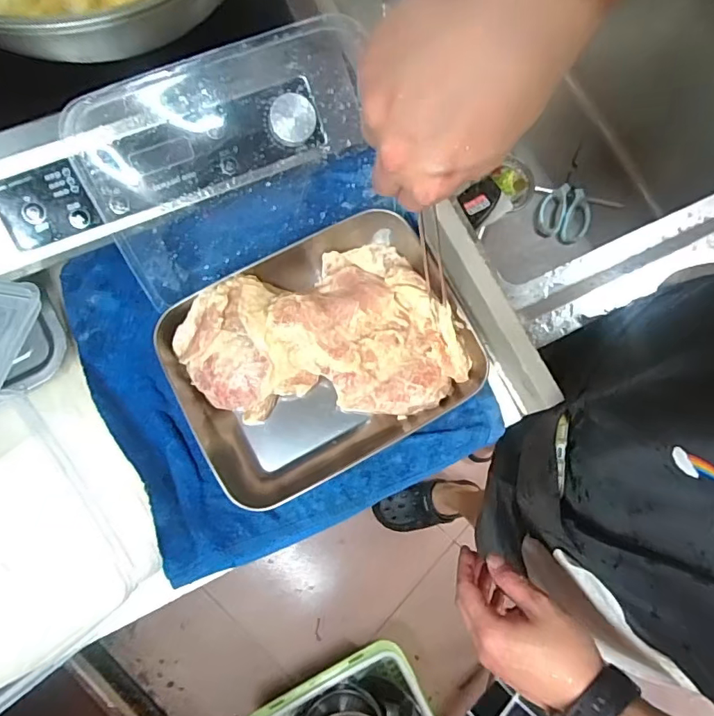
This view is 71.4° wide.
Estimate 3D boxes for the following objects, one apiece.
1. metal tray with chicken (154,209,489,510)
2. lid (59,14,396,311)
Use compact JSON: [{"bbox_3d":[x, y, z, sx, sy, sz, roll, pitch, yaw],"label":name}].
[{"bbox_3d":[-0.030,-0.006,0.449,0.260,0.052,0.198,-29,80,-6],"label":"metal tray with chicken"},{"bbox_3d":[-0.103,-0.167,0.425,0.243,0.018,0.166,-22,122,-1],"label":"lid"}]

